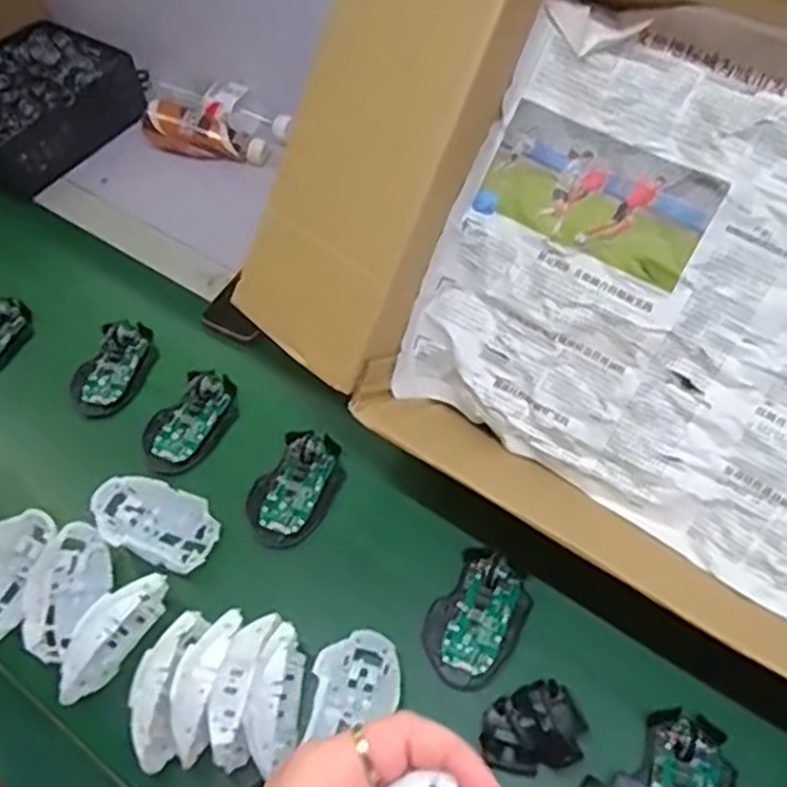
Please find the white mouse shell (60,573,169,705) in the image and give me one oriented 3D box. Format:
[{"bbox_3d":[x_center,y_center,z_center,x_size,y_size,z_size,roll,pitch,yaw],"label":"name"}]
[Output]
[{"bbox_3d":[-0.231,0.197,0.609,0.027,0.060,0.111,23,61,19],"label":"white mouse shell"}]

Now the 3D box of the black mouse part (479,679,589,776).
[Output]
[{"bbox_3d":[0.106,0.257,0.567,0.079,0.020,0.063,-21,57,-9],"label":"black mouse part"}]

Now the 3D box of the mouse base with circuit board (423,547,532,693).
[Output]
[{"bbox_3d":[0.070,0.188,0.621,0.071,0.020,0.108,27,63,21],"label":"mouse base with circuit board"}]

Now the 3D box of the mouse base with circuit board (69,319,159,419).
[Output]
[{"bbox_3d":[-0.298,-0.027,0.796,0.072,0.025,0.110,20,61,17],"label":"mouse base with circuit board"}]

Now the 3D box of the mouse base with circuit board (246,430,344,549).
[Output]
[{"bbox_3d":[-0.091,0.089,0.700,0.069,0.021,0.113,26,62,20],"label":"mouse base with circuit board"}]

